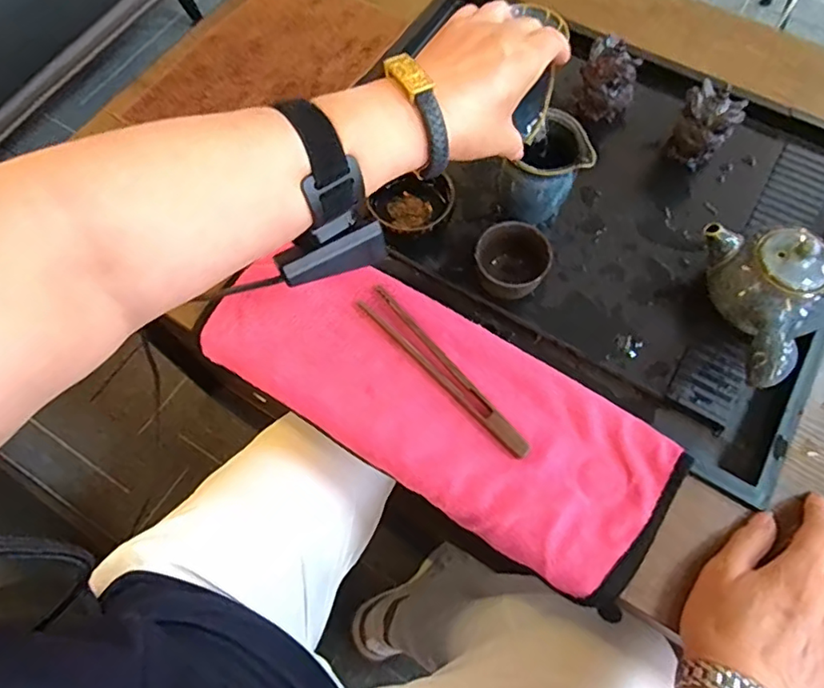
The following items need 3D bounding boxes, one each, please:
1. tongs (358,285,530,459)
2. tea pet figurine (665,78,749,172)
[{"bbox_3d":[0.025,0.019,0.437,0.021,0.009,0.176,-41,73,-15],"label":"tongs"},{"bbox_3d":[0.260,-0.192,0.507,0.046,0.071,0.037,39,73,15],"label":"tea pet figurine"}]

